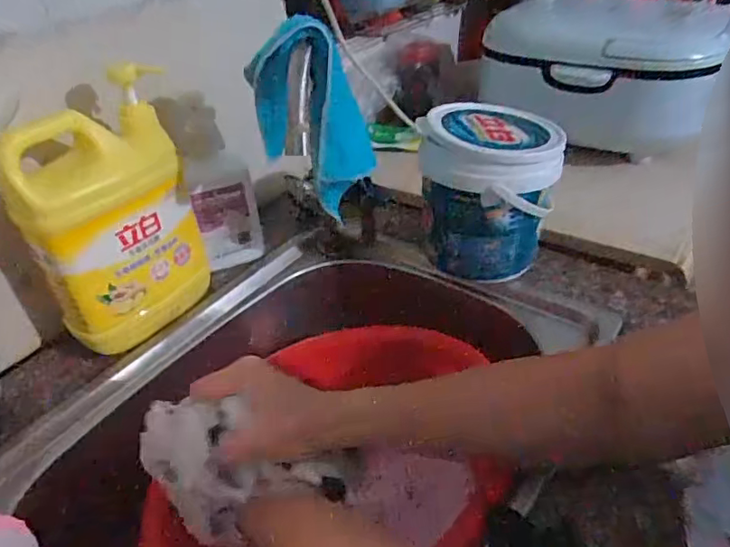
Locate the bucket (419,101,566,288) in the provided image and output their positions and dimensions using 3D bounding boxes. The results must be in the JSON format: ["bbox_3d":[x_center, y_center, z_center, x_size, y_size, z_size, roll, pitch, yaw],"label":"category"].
[{"bbox_3d":[0.124,-0.081,0.589,0.119,0.160,0.127,-3,36,2],"label":"bucket"}]

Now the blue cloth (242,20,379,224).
[{"bbox_3d":[-0.045,-0.138,0.499,0.101,0.168,0.059,-10,36,-6],"label":"blue cloth"}]

